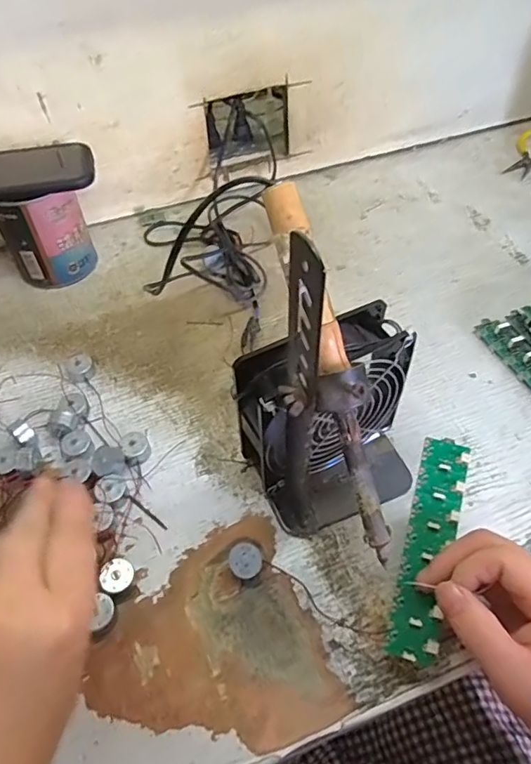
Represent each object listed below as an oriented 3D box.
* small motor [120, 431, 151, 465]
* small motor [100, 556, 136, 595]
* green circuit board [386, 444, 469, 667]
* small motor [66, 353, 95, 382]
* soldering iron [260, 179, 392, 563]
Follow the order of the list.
[{"bbox_3d":[-0.106,0.053,0.425,0.022,0.014,0.024,0,50,0],"label":"small motor"},{"bbox_3d":[-0.101,0.134,0.358,0.021,0.014,0.024,-14,51,-11],"label":"small motor"},{"bbox_3d":[0.104,0.102,0.329,0.029,0.007,0.136,14,71,12],"label":"green circuit board"},{"bbox_3d":[-0.169,-0.013,0.476,0.024,0.015,0.021,-23,53,-18],"label":"small motor"},{"bbox_3d":[0.039,-0.004,0.274,0.029,0.021,0.202,-19,97,-15],"label":"soldering iron"}]

